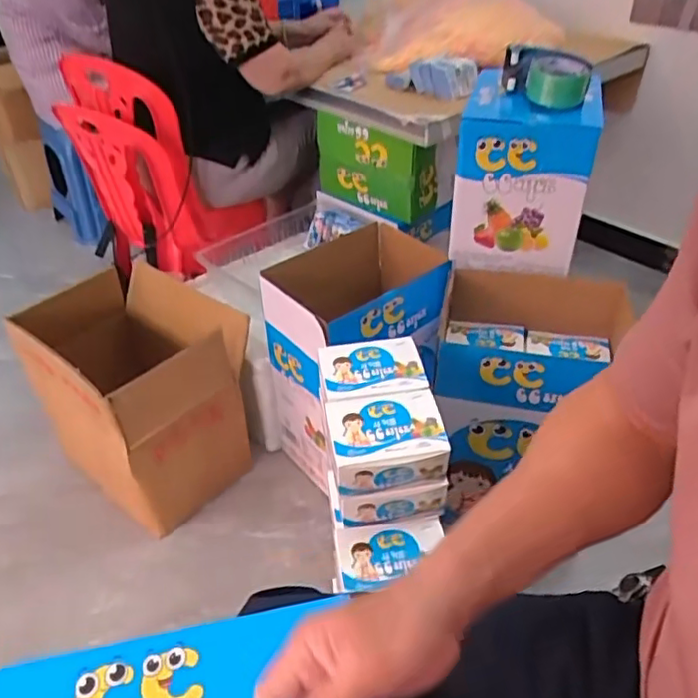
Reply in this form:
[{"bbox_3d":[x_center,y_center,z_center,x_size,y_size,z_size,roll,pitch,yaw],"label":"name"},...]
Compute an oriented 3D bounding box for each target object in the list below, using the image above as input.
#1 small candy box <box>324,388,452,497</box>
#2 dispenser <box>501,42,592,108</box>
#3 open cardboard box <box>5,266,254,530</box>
[{"bbox_3d":[0.045,0.120,0.810,0.145,0.071,0.109,-8,39,-8],"label":"small candy box"},{"bbox_3d":[0.328,-0.459,1.039,0.133,0.062,0.130,4,39,7],"label":"dispenser"},{"bbox_3d":[-0.445,0.063,1.299,0.420,0.389,0.342,27,47,31],"label":"open cardboard box"}]

